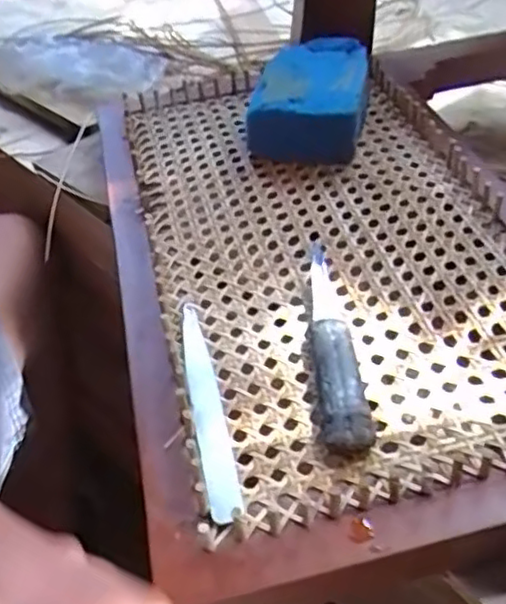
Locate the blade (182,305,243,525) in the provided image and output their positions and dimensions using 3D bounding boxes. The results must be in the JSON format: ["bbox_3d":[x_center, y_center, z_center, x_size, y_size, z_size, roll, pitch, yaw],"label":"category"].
[{"bbox_3d":[-0.027,0.056,0.370,0.019,0.004,0.147,-8,44,-8],"label":"blade"}]

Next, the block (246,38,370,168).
[{"bbox_3d":[0.049,-0.174,0.565,0.094,0.057,0.129,6,44,7],"label":"block"}]

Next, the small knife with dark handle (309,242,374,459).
[{"bbox_3d":[0.047,0.019,0.392,0.025,0.014,0.167,-2,43,-1],"label":"small knife with dark handle"}]

